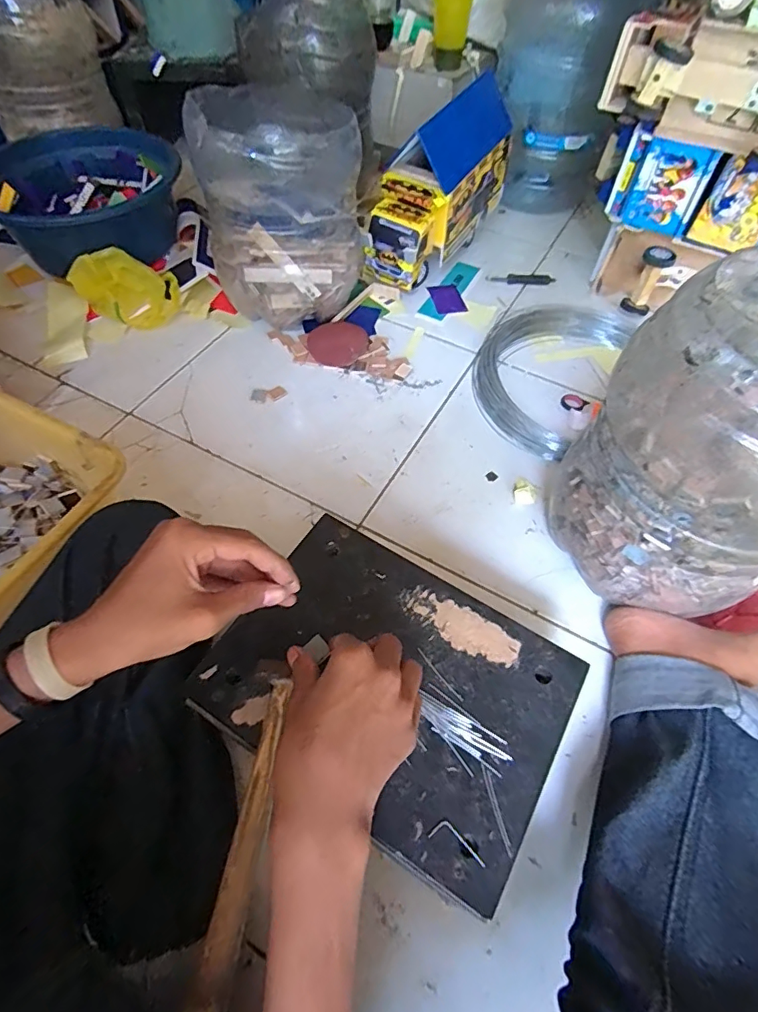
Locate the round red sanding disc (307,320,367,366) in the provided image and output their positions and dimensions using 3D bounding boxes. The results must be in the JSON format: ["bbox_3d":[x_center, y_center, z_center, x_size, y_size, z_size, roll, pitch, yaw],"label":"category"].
[{"bbox_3d":[-0.066,-0.266,0.819,0.092,0.005,0.093,-3,69,7],"label":"round red sanding disc"}]

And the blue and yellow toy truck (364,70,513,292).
[{"bbox_3d":[0.109,-0.557,0.893,0.111,0.242,0.314,34,62,20],"label":"blue and yellow toy truck"}]

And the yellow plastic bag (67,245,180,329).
[{"bbox_3d":[-0.420,-0.355,0.835,0.159,0.100,0.081,-14,58,-11],"label":"yellow plastic bag"}]

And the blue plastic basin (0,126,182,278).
[{"bbox_3d":[-0.533,-0.594,0.958,0.376,0.117,0.376,1,56,-1],"label":"blue plastic basin"}]

